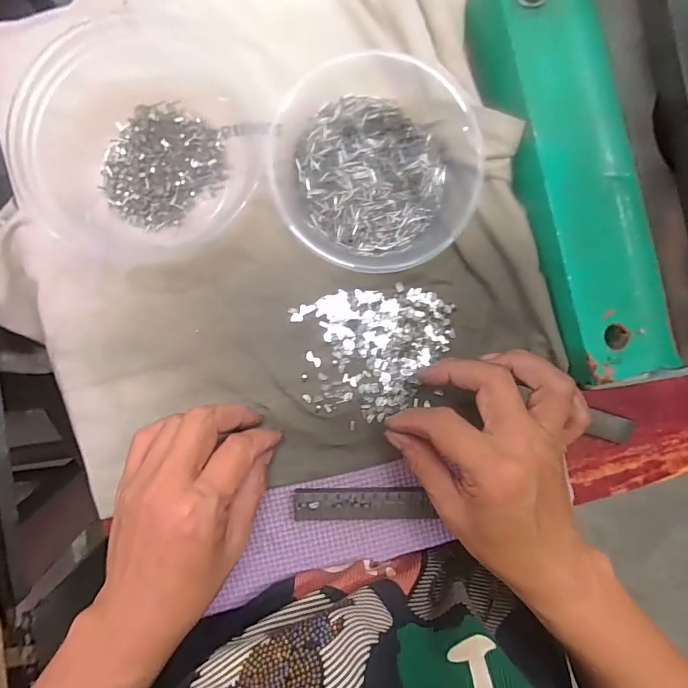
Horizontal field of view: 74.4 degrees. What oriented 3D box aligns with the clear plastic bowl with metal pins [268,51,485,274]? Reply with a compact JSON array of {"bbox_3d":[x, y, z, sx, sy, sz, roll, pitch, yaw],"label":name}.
[{"bbox_3d":[0.018,-0.110,0.273,0.118,0.030,0.127,0,91,-4],"label":"clear plastic bowl with metal pins"}]

